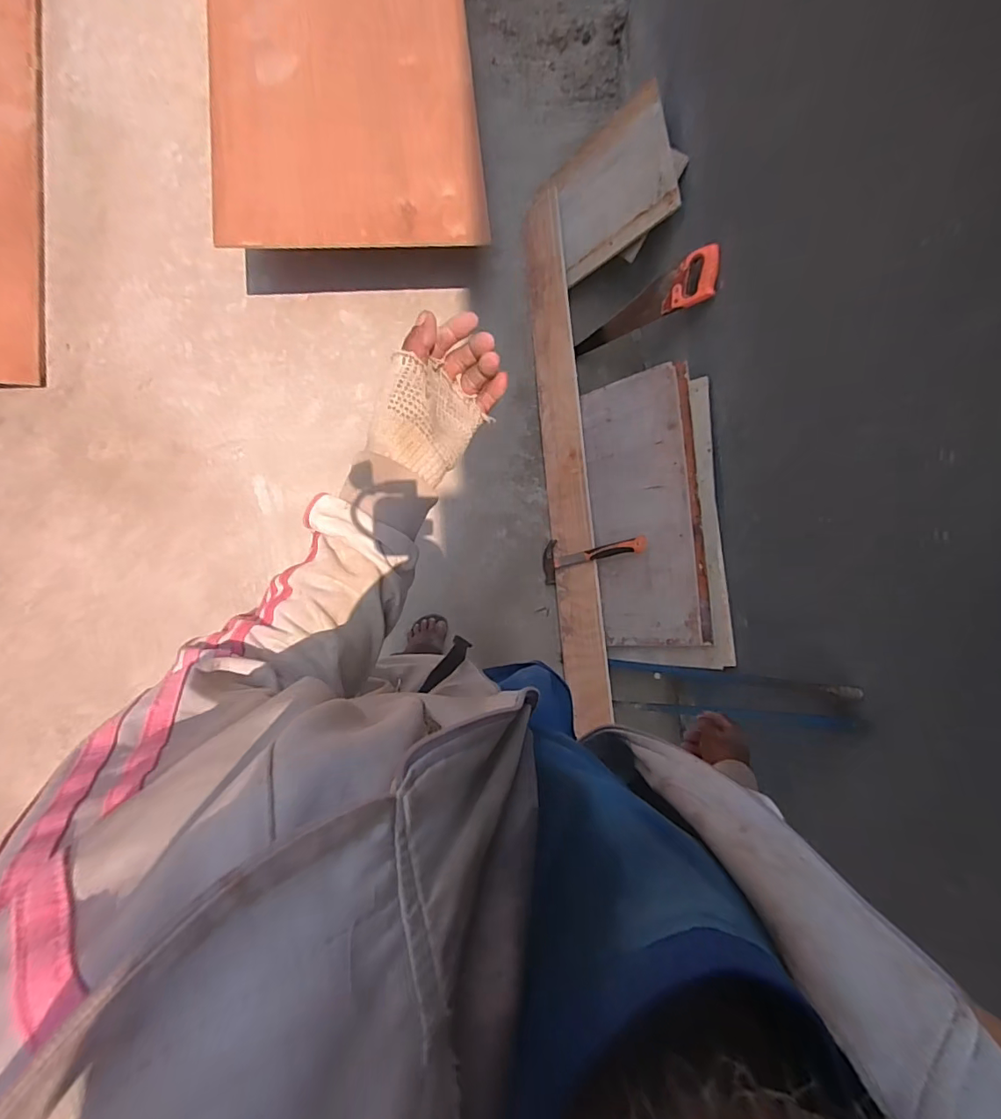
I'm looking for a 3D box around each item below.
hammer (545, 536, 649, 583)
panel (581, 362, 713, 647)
[{"bbox_3d":[0.251,-0.016,1.355,0.035,0.318,0.117,1,79,-47],"label":"hammer"},{"bbox_3d":[0.370,-0.135,1.306,0.280,0.025,0.706,-7,83,35],"label":"panel"}]

